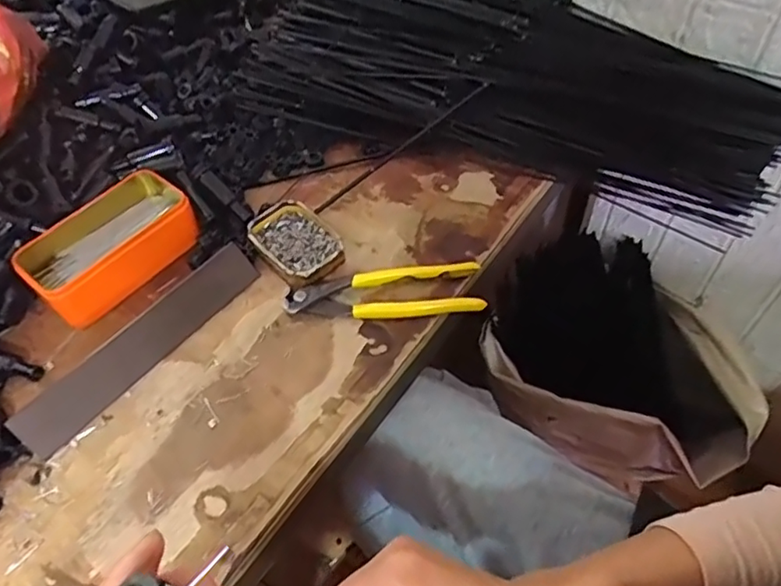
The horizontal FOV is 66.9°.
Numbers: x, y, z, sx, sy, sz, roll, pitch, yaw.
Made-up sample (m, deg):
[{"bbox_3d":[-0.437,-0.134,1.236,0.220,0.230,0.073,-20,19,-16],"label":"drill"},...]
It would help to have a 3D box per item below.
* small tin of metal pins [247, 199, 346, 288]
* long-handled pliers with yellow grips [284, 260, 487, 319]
[{"bbox_3d":[-0.085,-0.046,0.536,0.060,0.022,0.090,-36,58,-22],"label":"small tin of metal pins"},{"bbox_3d":[-0.006,0.000,0.501,0.163,0.019,0.046,-3,52,2],"label":"long-handled pliers with yellow grips"}]

